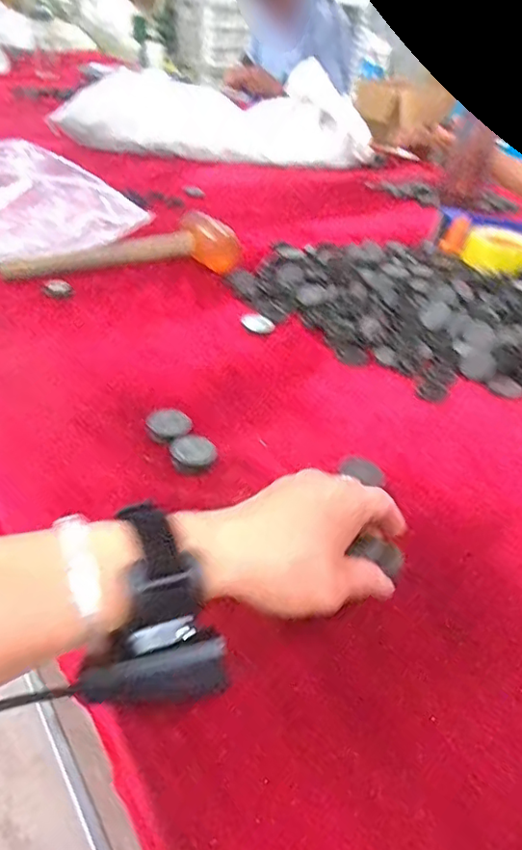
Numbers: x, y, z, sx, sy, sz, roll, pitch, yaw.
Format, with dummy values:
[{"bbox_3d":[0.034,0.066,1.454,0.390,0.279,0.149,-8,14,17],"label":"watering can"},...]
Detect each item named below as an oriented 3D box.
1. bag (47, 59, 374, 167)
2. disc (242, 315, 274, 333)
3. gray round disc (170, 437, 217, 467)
[{"bbox_3d":[-0.109,-0.725,1.329,0.688,0.128,0.320,-3,38,-13],"label":"bag"},{"bbox_3d":[-0.003,-0.114,0.647,0.035,0.006,0.032,4,37,-3],"label":"disc"},{"bbox_3d":[-0.052,0.021,0.444,0.033,0.008,0.030,-7,39,-17],"label":"gray round disc"}]

